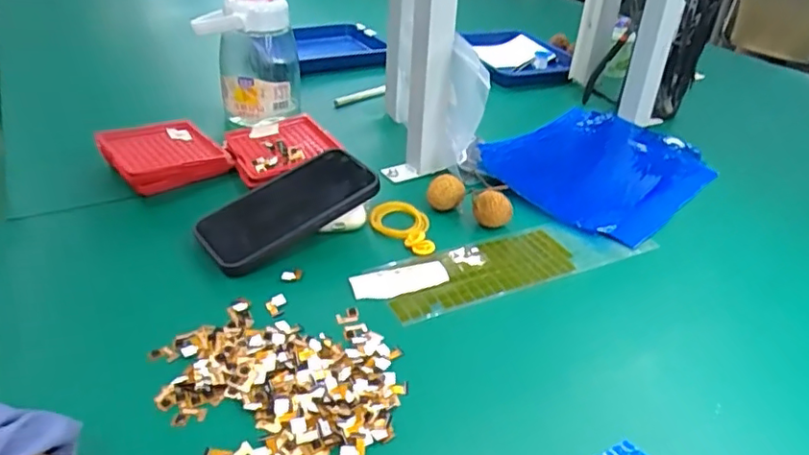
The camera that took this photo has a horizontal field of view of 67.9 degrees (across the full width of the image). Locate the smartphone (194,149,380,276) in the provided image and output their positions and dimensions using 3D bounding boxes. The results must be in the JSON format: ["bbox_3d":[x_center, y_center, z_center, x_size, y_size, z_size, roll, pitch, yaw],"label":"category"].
[{"bbox_3d":[-0.105,-0.019,0.536,0.157,0.014,0.082,-32,47,-23],"label":"smartphone"}]

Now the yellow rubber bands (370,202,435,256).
[{"bbox_3d":[-0.003,0.001,0.569,0.054,0.018,0.068,-1,34,-8],"label":"yellow rubber bands"}]

